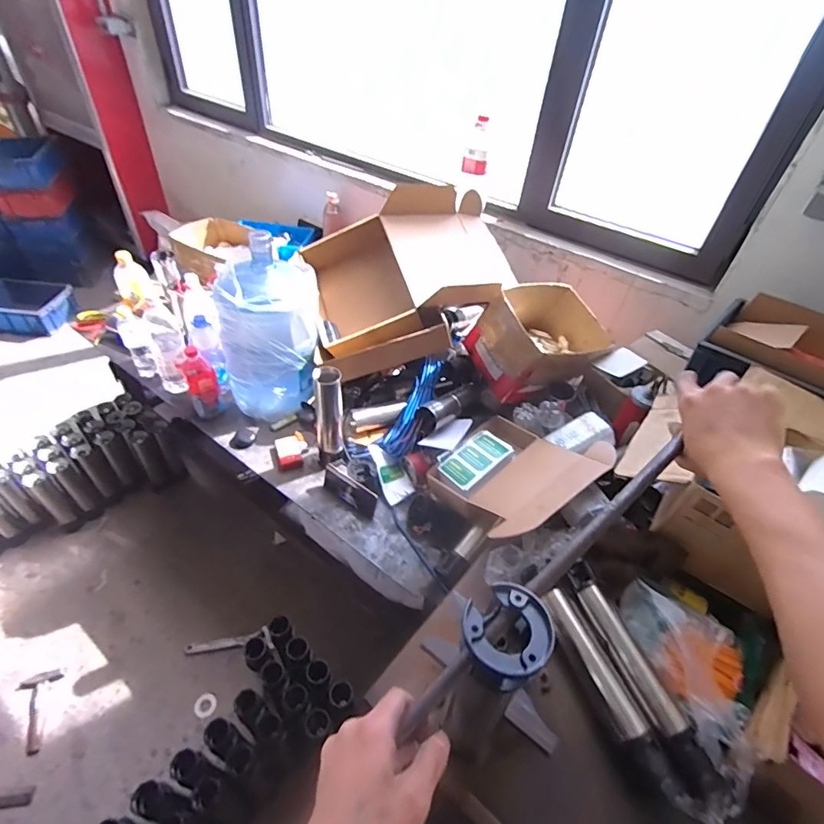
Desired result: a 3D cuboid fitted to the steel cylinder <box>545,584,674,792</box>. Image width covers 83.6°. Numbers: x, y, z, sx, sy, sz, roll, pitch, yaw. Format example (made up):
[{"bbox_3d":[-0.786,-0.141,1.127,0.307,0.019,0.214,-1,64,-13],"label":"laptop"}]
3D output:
[{"bbox_3d":[0.310,0.443,0.757,0.057,0.052,0.307,-15,49,-18],"label":"steel cylinder"}]

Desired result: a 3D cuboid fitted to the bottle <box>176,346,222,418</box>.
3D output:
[{"bbox_3d":[-0.590,-0.083,1.289,0.081,0.212,0.092,-24,52,-25],"label":"bottle"}]

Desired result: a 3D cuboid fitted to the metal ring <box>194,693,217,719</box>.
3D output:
[{"bbox_3d":[-0.602,0.857,1.344,0.061,0.005,0.061,2,46,-2],"label":"metal ring"}]

